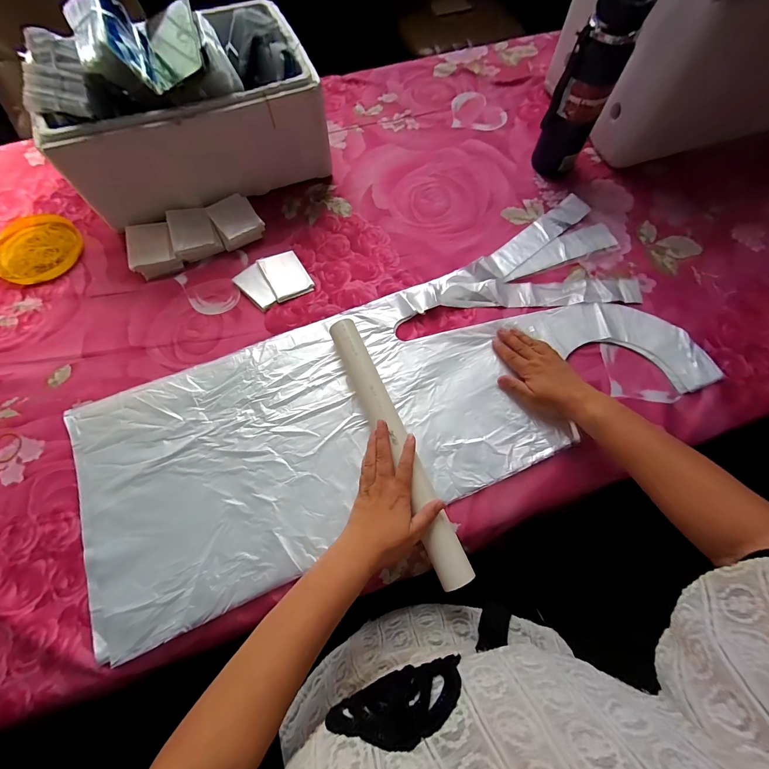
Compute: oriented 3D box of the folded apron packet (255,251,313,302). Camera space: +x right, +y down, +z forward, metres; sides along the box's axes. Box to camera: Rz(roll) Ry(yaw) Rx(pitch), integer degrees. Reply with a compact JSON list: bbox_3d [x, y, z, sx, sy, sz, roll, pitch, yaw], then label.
[{"bbox_3d":[-0.159,-0.178,0.549,0.064,0.011,0.088,-28,71,-11],"label":"folded apron packet"}]

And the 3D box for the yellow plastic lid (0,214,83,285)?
[{"bbox_3d":[-0.580,-0.230,0.558,0.138,0.011,0.133,0,69,0],"label":"yellow plastic lid"}]

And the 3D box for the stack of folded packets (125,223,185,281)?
[{"bbox_3d":[-0.380,-0.221,0.553,0.071,0.028,0.088,-21,70,-8],"label":"stack of folded packets"}]

